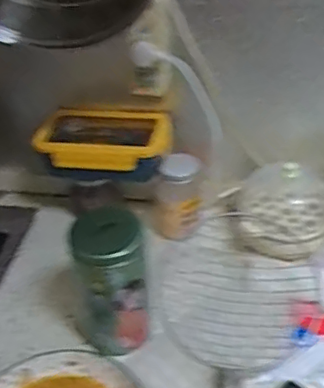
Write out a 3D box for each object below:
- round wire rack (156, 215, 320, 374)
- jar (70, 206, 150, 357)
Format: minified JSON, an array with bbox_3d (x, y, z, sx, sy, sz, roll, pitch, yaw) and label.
[{"bbox_3d":[0.086,0.136,0.788,0.208,0.026,0.186,34,63,27],"label":"round wire rack"},{"bbox_3d":[-0.067,0.112,0.742,0.087,0.187,0.093,-2,36,1],"label":"jar"}]

